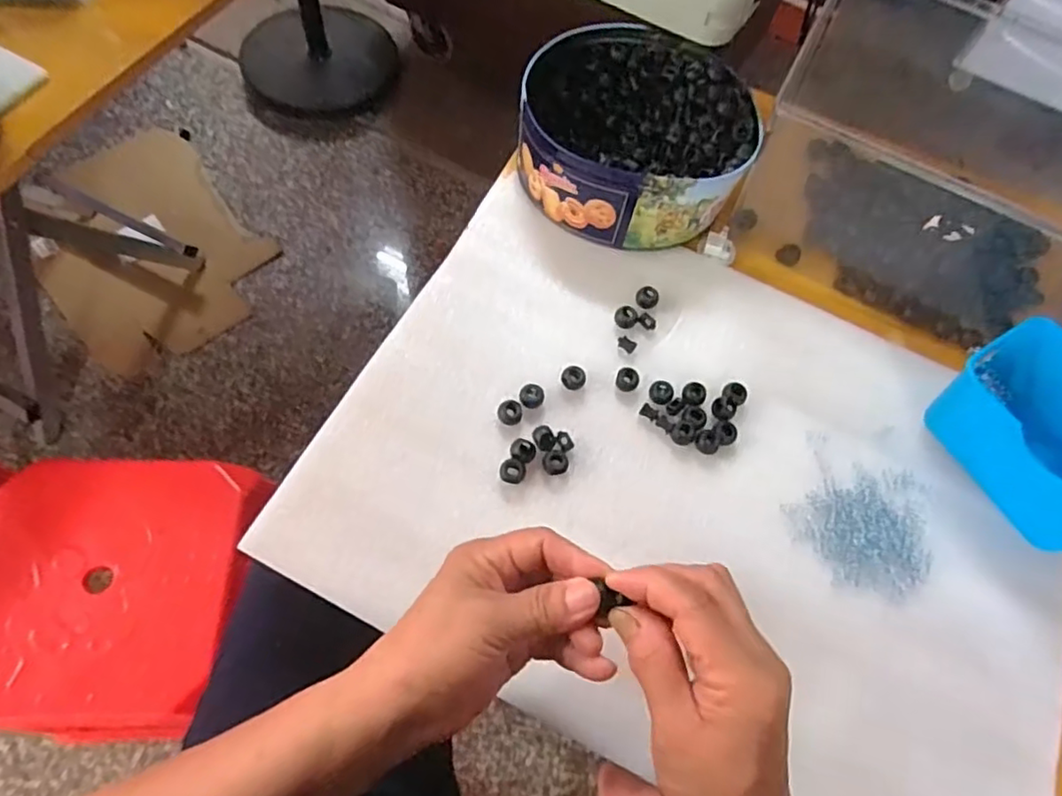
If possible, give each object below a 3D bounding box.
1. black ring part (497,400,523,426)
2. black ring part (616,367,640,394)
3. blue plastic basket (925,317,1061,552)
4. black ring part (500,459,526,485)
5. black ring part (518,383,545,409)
[{"bbox_3d":[-0.015,0.011,0.444,0.017,0.009,0.017,2,65,-5],"label":"black ring part"},{"bbox_3d":[0.073,-0.015,0.464,0.017,0.010,0.018,1,65,-3],"label":"black ring part"},{"bbox_3d":[0.361,0.030,0.430,0.103,0.057,0.150,-26,71,-16],"label":"blue plastic basket"},{"bbox_3d":[-0.013,0.050,0.429,0.017,0.010,0.014,15,65,1],"label":"black ring part"},{"bbox_3d":[0.001,-0.001,0.454,0.018,0.008,0.017,2,65,-5],"label":"black ring part"}]

